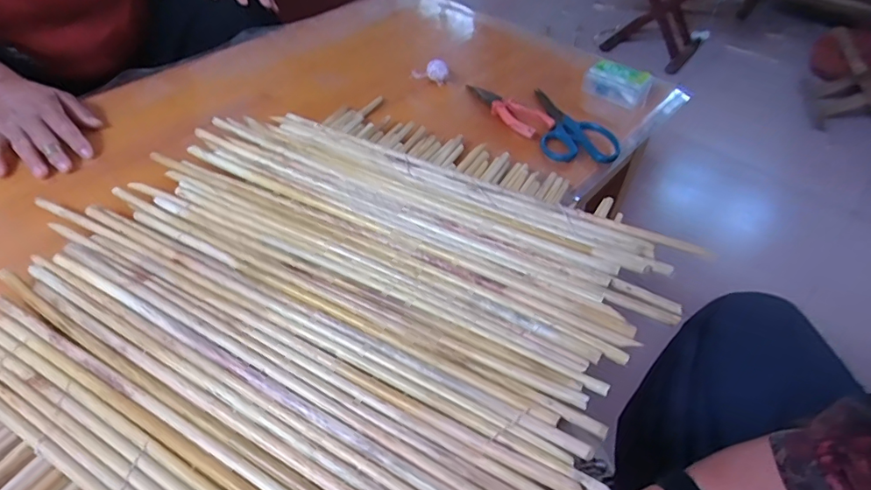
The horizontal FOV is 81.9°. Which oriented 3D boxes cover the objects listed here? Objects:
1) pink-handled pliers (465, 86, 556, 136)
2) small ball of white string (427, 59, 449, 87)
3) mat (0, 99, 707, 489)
[{"bbox_3d":[0.091,-0.186,0.670,0.041,0.024,0.146,-28,54,-24],"label":"pink-handled pliers"},{"bbox_3d":[0.003,-0.250,0.728,0.031,0.033,0.027,0,48,-1],"label":"small ball of white string"},{"bbox_3d":[-0.099,0.046,0.439,0.514,0.027,0.538,25,52,20],"label":"mat"}]

